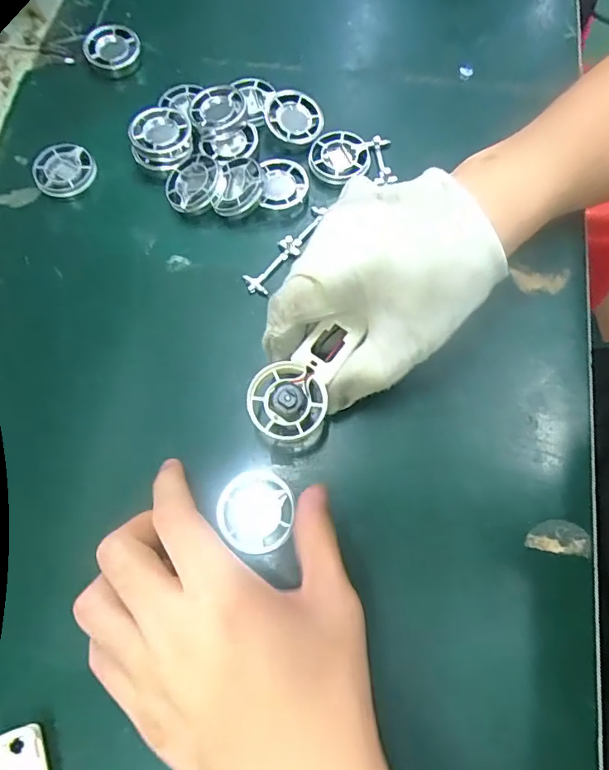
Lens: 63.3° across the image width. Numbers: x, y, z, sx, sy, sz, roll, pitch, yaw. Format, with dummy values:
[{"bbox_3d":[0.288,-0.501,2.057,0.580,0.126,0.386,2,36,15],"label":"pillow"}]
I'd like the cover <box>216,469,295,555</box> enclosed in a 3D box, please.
[{"bbox_3d":[-0.024,0.063,0.247,0.037,0.012,0.037,-1,71,3],"label":"cover"}]

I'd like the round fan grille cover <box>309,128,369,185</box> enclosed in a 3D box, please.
[{"bbox_3d":[0.022,-0.149,0.319,0.038,0.006,0.038,-1,71,3],"label":"round fan grille cover"}]

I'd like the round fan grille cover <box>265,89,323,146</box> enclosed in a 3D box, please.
[{"bbox_3d":[-0.007,-0.179,0.326,0.039,0.012,0.039,-6,71,1],"label":"round fan grille cover"}]

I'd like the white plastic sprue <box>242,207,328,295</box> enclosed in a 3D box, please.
[{"bbox_3d":[-0.011,-0.084,0.303,0.016,0.008,0.071,35,76,14],"label":"white plastic sprue"}]

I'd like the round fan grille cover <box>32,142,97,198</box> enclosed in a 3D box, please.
[{"bbox_3d":[-0.157,-0.140,0.325,0.039,0.011,0.040,-1,71,3],"label":"round fan grille cover"}]

